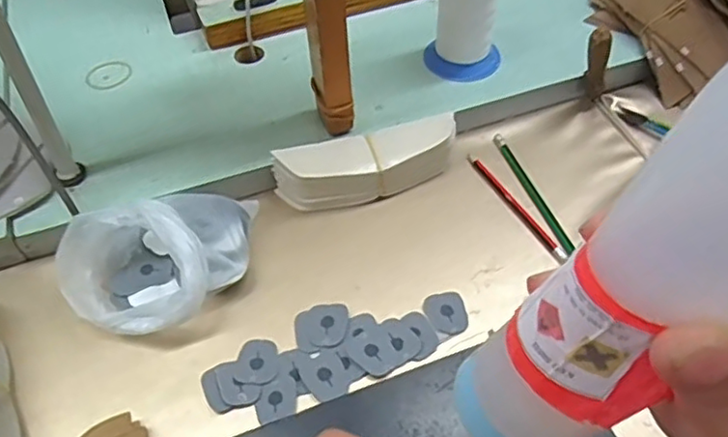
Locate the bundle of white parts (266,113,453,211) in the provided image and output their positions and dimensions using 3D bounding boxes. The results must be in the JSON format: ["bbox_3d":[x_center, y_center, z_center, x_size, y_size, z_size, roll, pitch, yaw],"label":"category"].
[{"bbox_3d":[0.004,-0.053,0.600,0.173,0.055,0.048,-17,52,-9],"label":"bundle of white parts"}]

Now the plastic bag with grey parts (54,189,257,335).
[{"bbox_3d":[-0.175,0.031,0.531,0.147,0.072,0.123,-3,52,2],"label":"plastic bag with grey parts"}]

